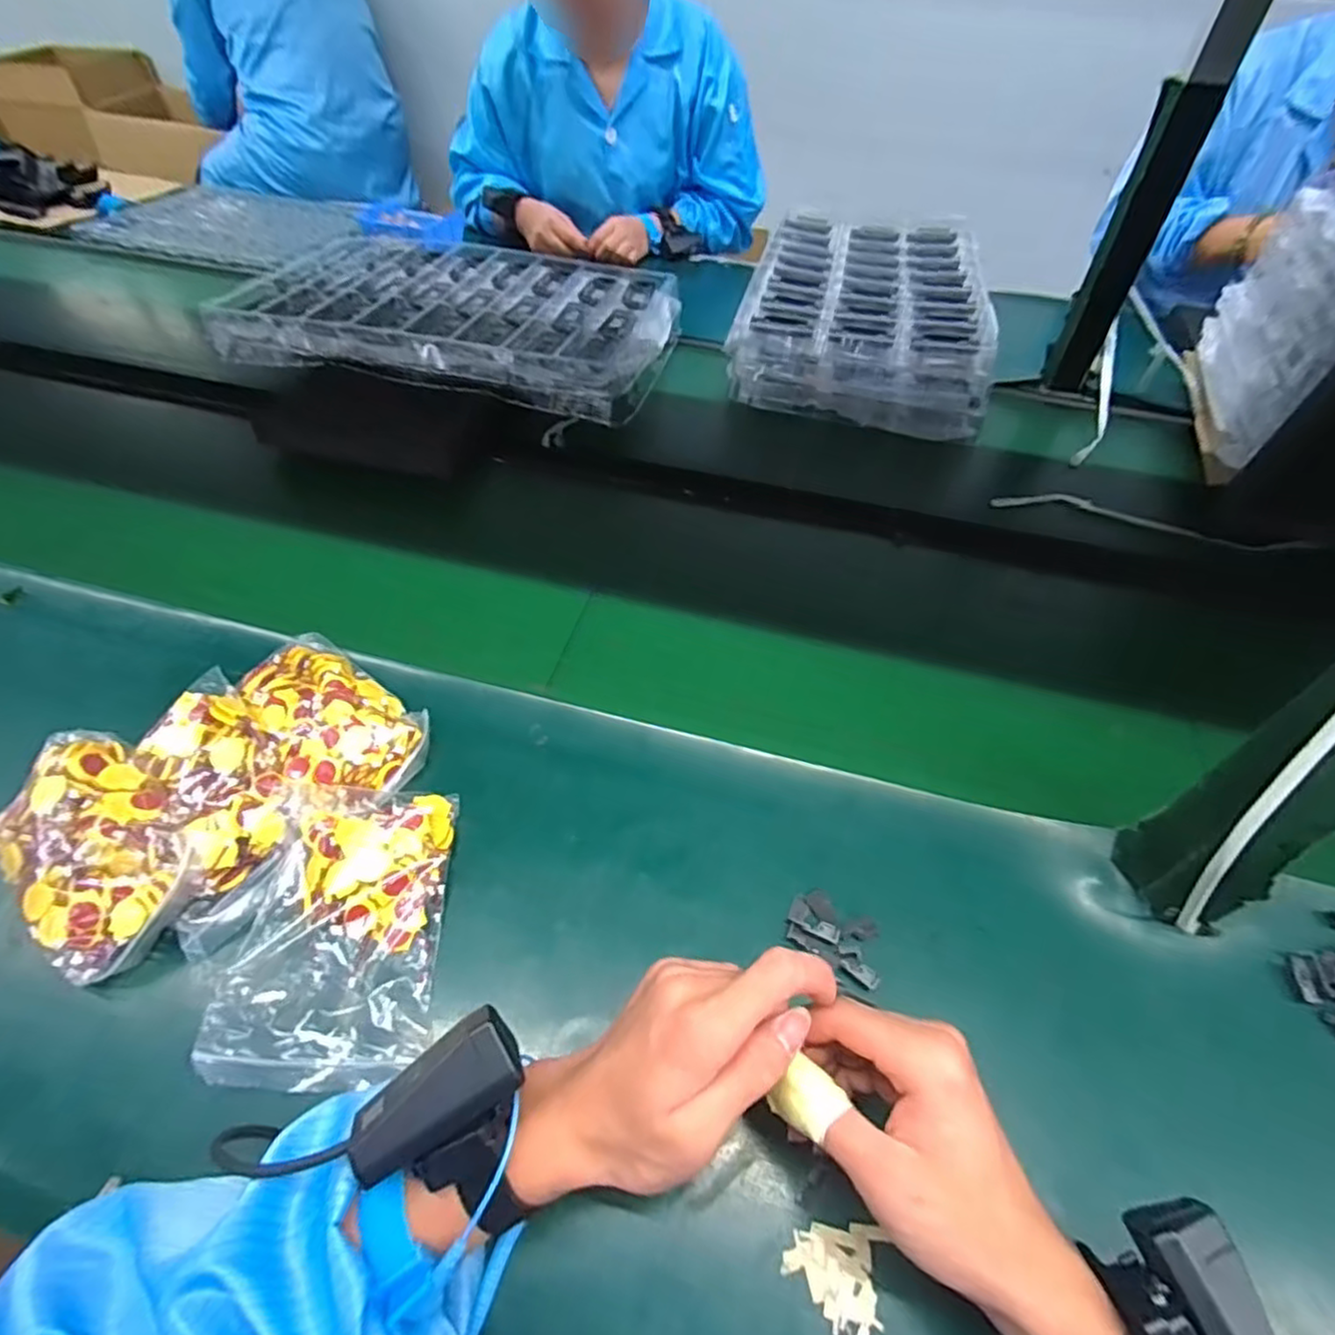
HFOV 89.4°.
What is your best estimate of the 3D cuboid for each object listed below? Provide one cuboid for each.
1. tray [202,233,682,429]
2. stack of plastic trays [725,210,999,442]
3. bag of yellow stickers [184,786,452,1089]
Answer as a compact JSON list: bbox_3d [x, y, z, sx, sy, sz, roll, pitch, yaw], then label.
[{"bbox_3d":[-0.243,-0.439,0.832,0.485,0.046,0.331,15,52,10],"label":"tray"},{"bbox_3d":[0.269,-0.495,0.922,0.300,0.085,0.465,12,51,7],"label":"stack of plastic trays"},{"bbox_3d":[-0.188,0.148,0.396,0.108,0.037,0.166,4,51,1],"label":"bag of yellow stickers"}]

